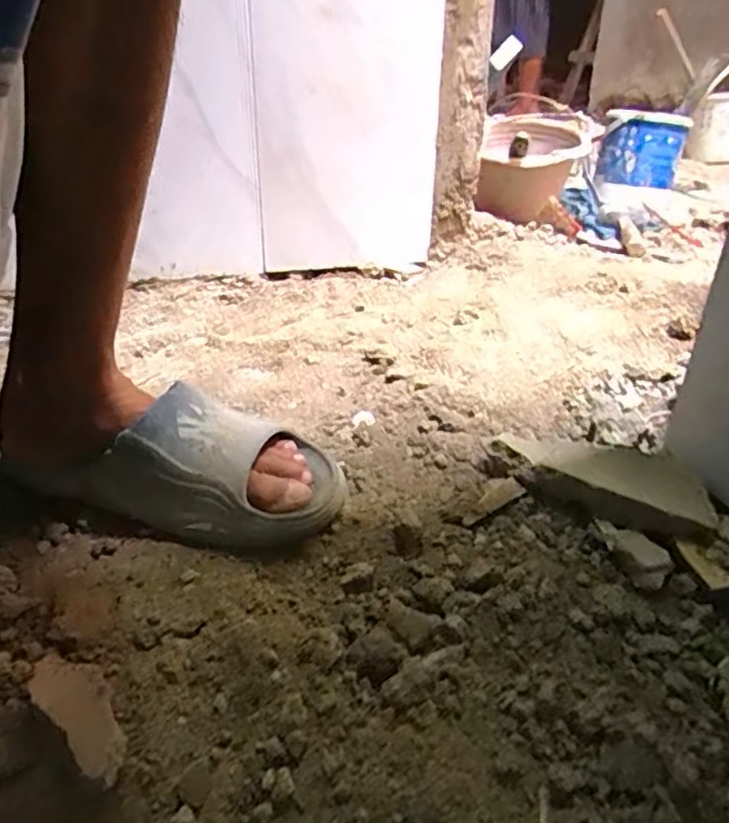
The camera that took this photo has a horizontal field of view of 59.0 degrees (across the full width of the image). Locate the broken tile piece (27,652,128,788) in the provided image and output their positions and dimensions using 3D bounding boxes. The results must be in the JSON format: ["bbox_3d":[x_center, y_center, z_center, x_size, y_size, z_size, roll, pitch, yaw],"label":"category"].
[{"bbox_3d":[-0.147,0.157,0.337,0.032,0.008,0.070,-25,62,-39],"label":"broken tile piece"}]

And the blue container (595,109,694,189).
[{"bbox_3d":[0.619,-0.588,1.441,0.173,0.148,0.114,11,31,18],"label":"blue container"}]

